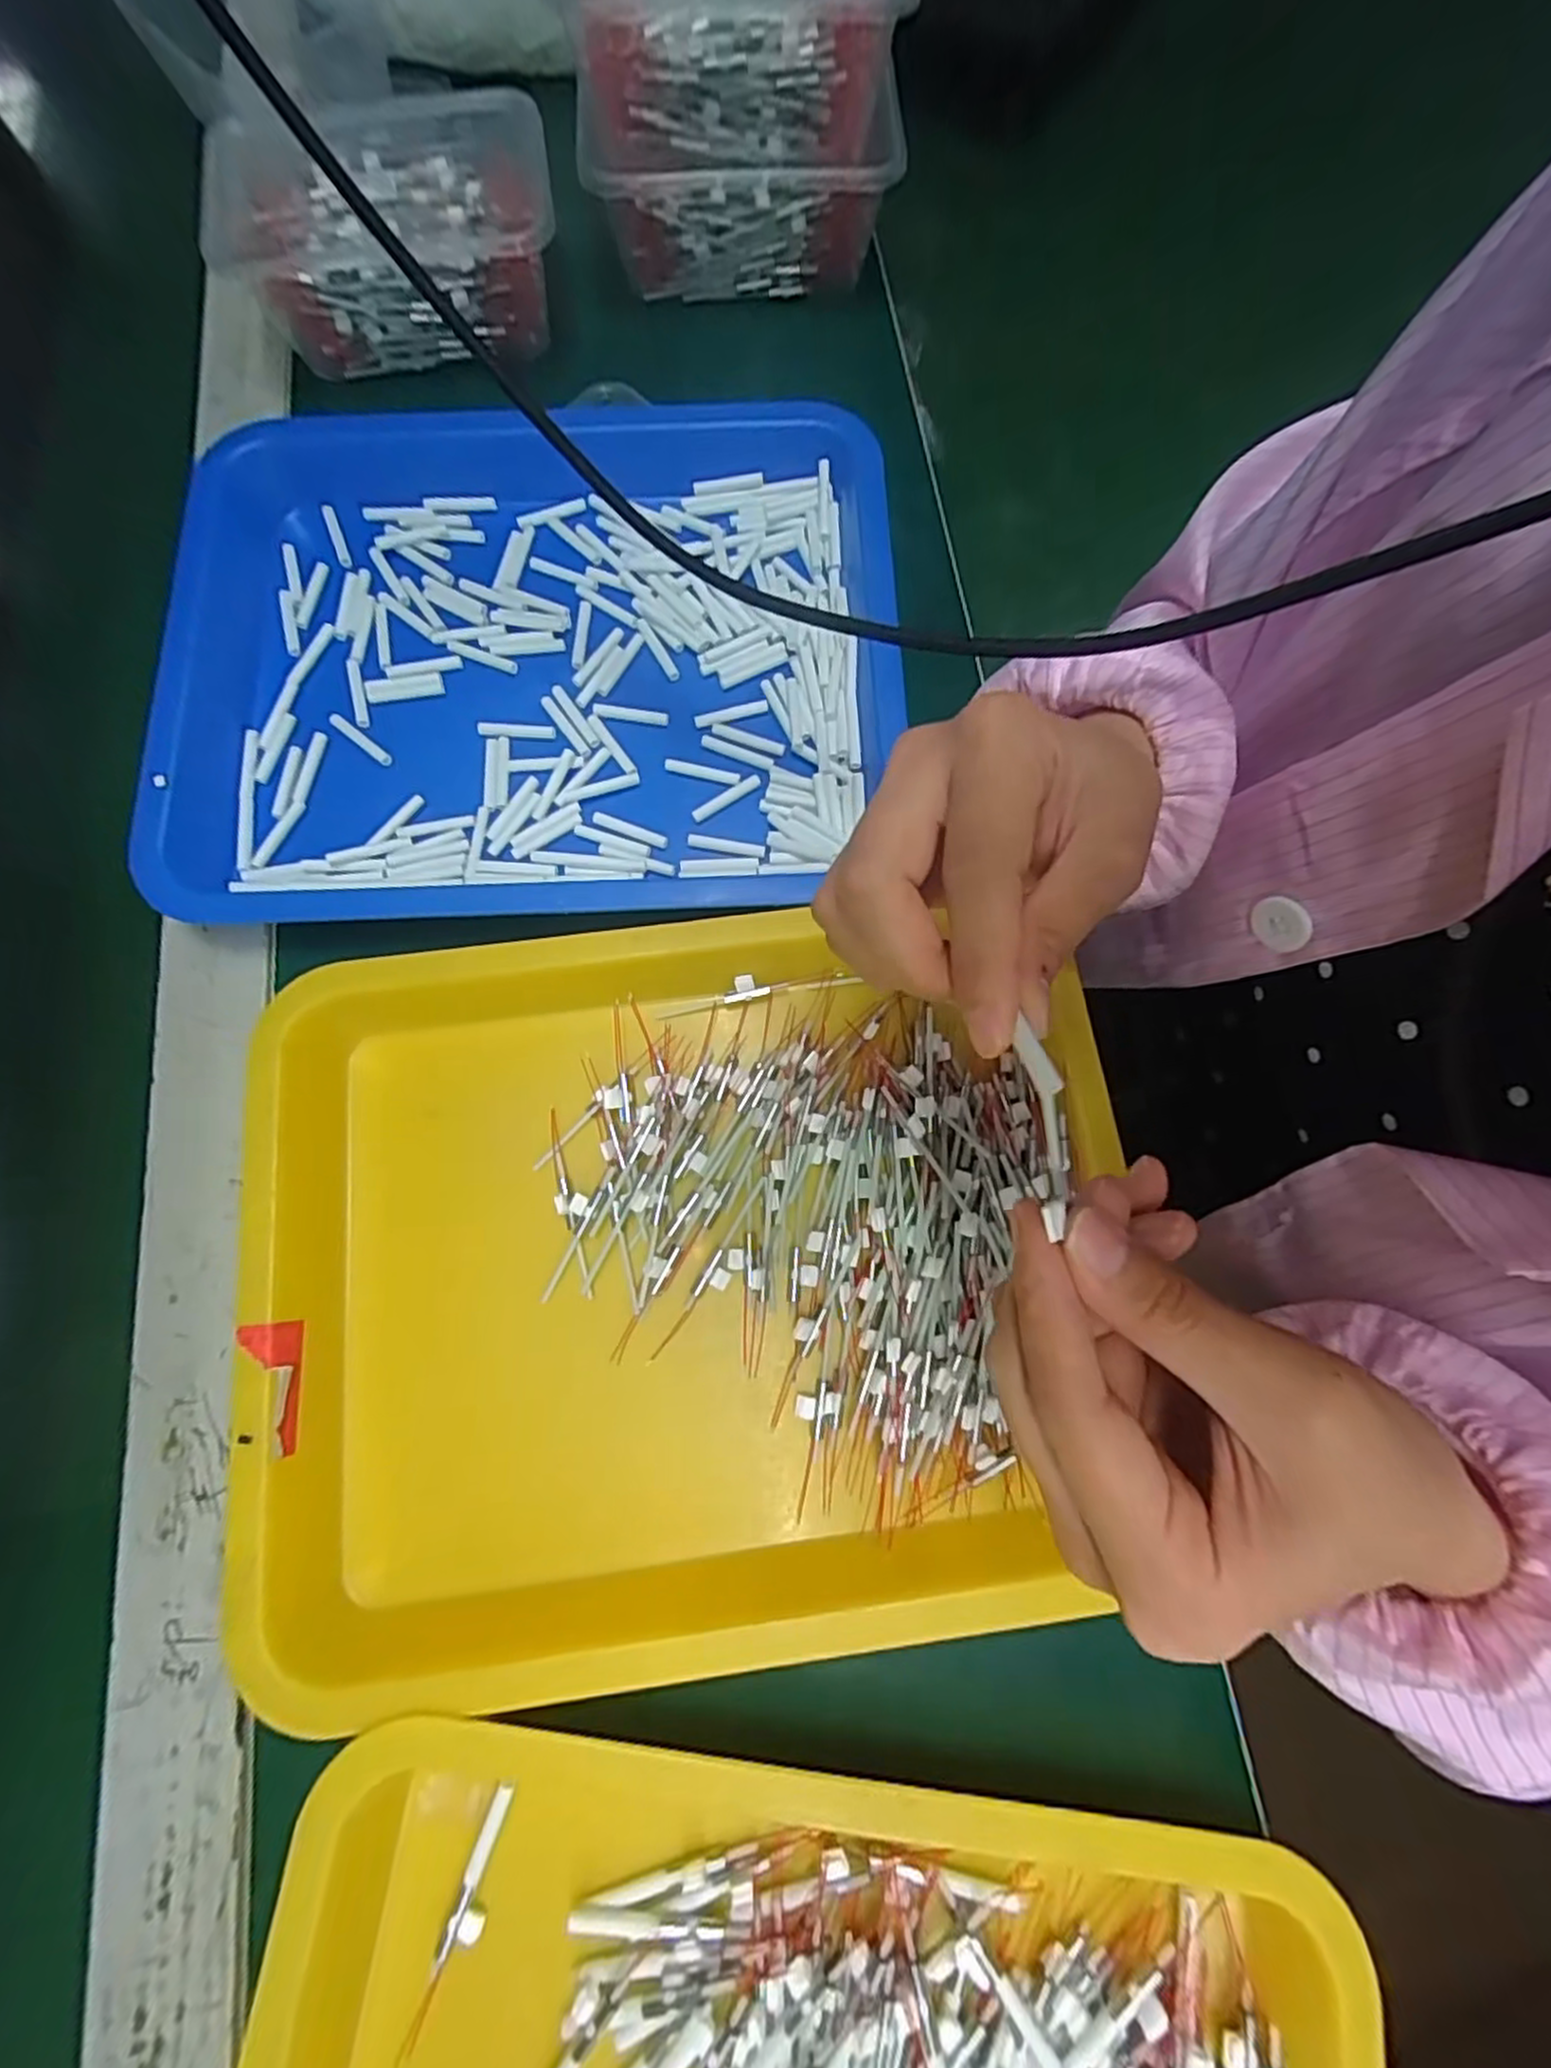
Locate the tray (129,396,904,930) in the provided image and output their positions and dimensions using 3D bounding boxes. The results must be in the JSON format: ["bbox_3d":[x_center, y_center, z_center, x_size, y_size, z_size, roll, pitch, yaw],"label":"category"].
[{"bbox_3d":[-0.115,-0.177,0.350,0.349,0.031,0.263,-4,76,1],"label":"tray"}]

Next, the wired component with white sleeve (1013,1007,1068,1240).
[{"bbox_3d":[0.061,0.021,0.169,0.007,0.006,0.047,-4,72,1],"label":"wired component with white sleeve"}]

